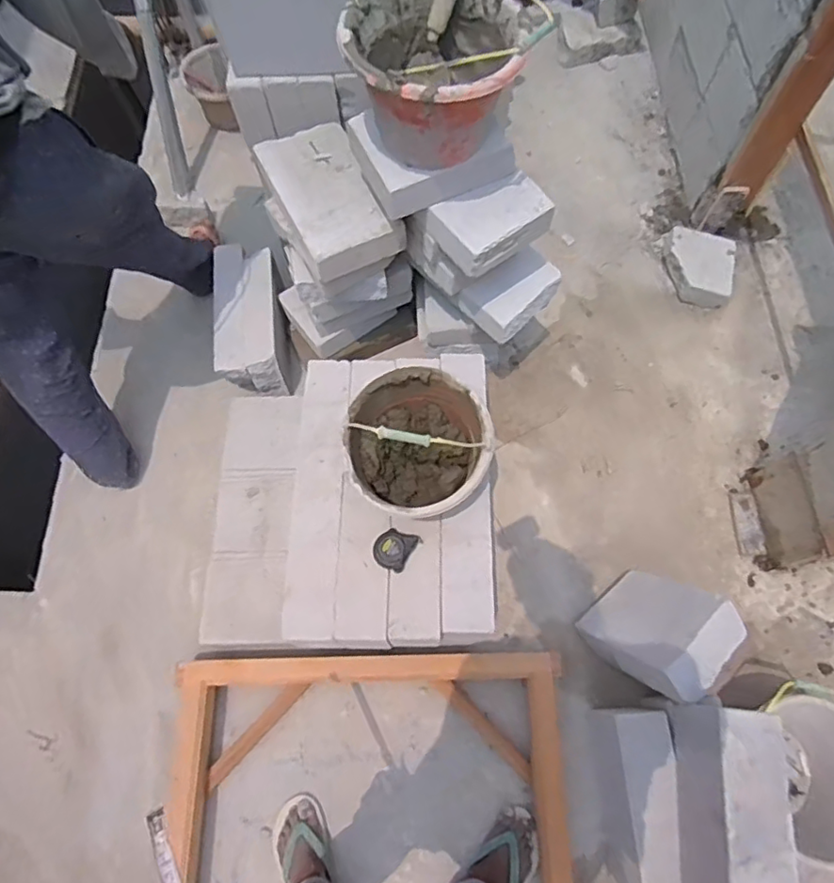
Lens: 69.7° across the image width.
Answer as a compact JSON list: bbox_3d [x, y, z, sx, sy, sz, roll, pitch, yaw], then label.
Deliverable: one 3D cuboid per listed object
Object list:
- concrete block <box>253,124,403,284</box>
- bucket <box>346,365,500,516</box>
[{"bbox_3d":[-0.193,-0.509,1.248,0.187,0.077,0.344,-24,69,-9],"label":"concrete block"},{"bbox_3d":[0.001,0.023,1.134,0.257,0.187,0.259,-1,67,0],"label":"bucket"}]

